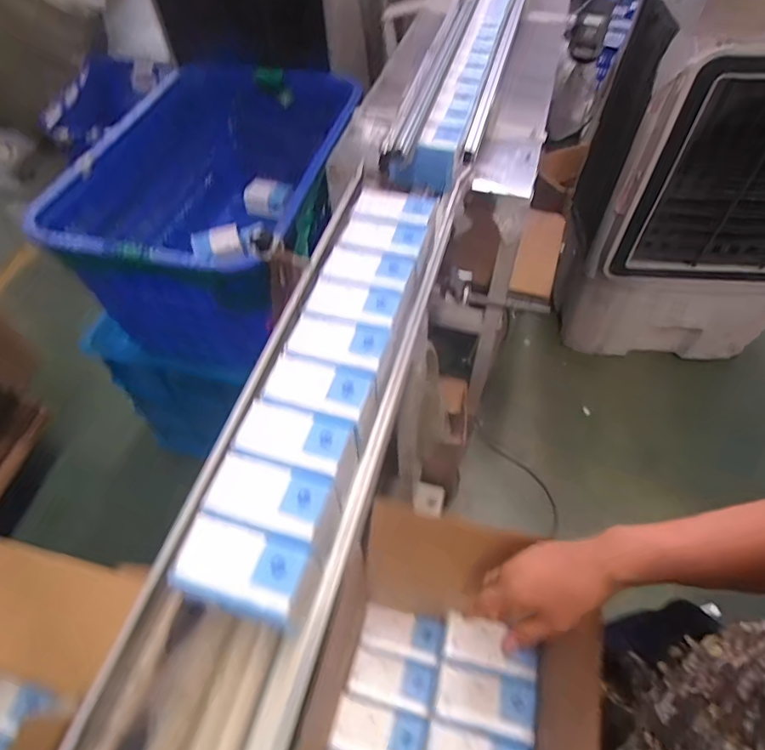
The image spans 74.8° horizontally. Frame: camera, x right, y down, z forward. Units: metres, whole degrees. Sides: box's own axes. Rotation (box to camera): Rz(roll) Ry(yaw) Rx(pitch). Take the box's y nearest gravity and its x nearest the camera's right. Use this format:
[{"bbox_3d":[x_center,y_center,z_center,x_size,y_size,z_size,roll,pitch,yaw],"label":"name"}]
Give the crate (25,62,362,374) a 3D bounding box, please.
[{"bbox_3d":[-0.386,-0.388,1.205,0.552,0.375,0.706,8,57,10],"label":"crate"}]

